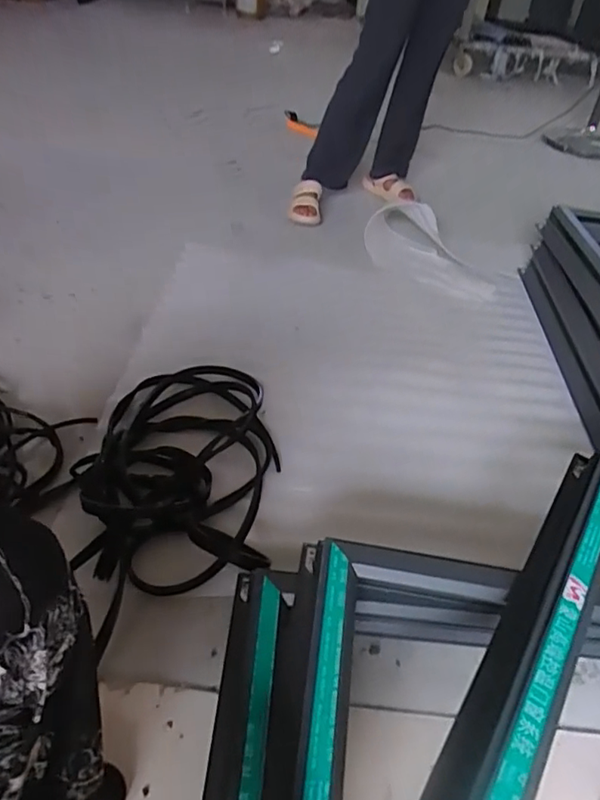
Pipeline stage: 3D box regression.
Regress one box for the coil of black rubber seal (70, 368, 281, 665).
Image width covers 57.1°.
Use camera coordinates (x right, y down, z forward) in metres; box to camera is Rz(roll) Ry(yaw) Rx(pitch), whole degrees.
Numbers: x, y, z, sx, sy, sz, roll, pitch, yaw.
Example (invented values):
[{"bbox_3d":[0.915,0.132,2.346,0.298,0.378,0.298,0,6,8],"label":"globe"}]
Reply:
[{"bbox_3d":[-0.200,0.094,0.917,0.333,0.104,0.520,-6,43,-13],"label":"coil of black rubber seal"}]

